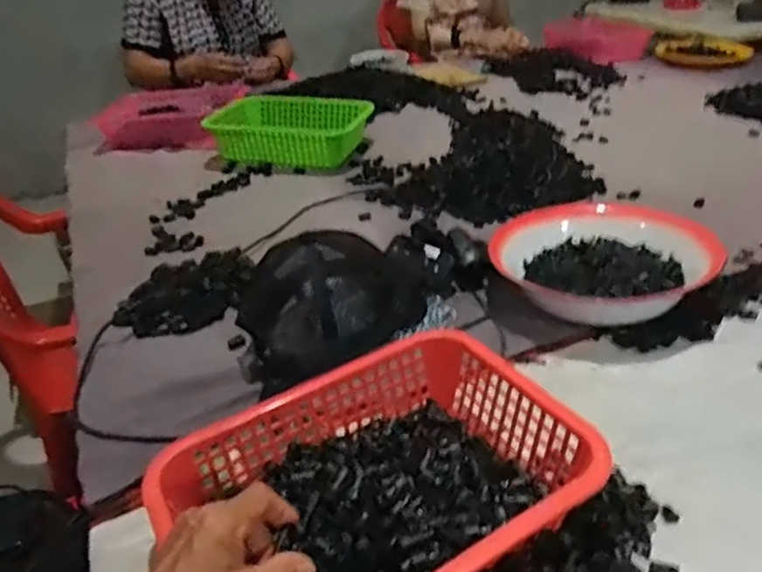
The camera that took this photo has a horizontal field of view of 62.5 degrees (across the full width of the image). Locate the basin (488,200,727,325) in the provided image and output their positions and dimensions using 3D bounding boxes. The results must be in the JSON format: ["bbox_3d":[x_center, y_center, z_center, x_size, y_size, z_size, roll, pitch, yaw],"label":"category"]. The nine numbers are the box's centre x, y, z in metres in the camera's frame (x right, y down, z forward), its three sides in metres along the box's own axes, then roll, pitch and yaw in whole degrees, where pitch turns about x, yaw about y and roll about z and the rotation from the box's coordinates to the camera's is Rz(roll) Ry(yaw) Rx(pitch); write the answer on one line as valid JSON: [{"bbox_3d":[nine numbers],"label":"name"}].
[{"bbox_3d":[0.284,-0.036,0.794,0.243,0.059,0.224,-3,33,2],"label":"basin"}]

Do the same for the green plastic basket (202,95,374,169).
[{"bbox_3d":[-0.179,-0.310,1.258,0.302,0.091,0.169,2,34,10],"label":"green plastic basket"}]

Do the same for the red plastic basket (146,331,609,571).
[{"bbox_3d":[-0.003,0.154,0.470,0.285,0.070,0.210,-22,37,-24],"label":"red plastic basket"}]

